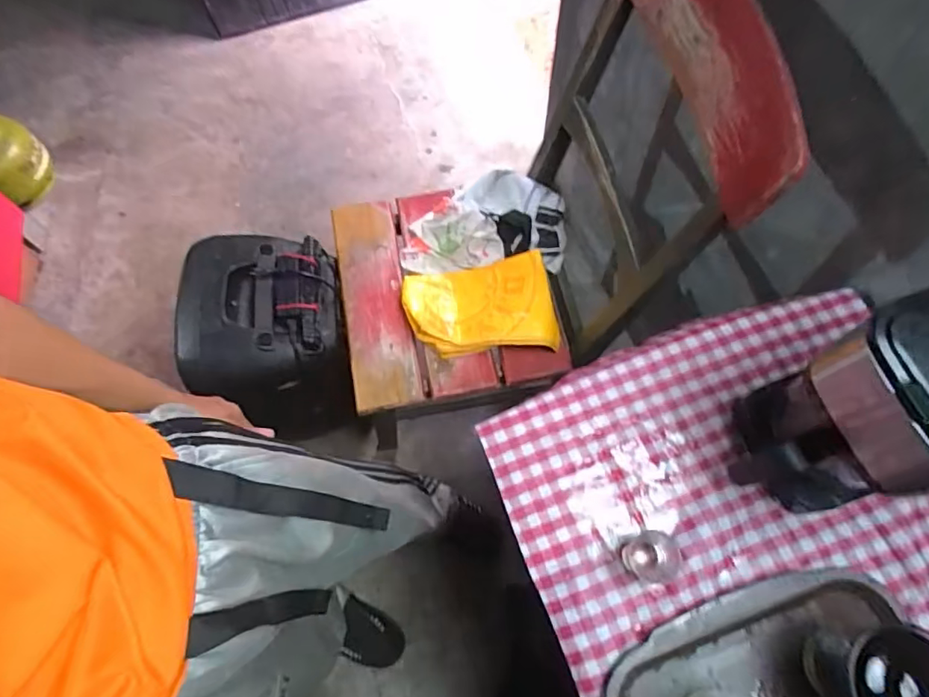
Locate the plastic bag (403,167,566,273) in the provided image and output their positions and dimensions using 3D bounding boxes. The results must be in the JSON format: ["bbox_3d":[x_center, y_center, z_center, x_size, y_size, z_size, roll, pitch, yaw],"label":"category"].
[{"bbox_3d":[0.035,-0.235,0.965,0.281,0.053,0.192,2,69,1],"label":"plastic bag"}]

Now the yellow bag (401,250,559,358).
[{"bbox_3d":[0.022,-0.071,0.900,0.246,0.052,0.159,-4,69,-1],"label":"yellow bag"}]

